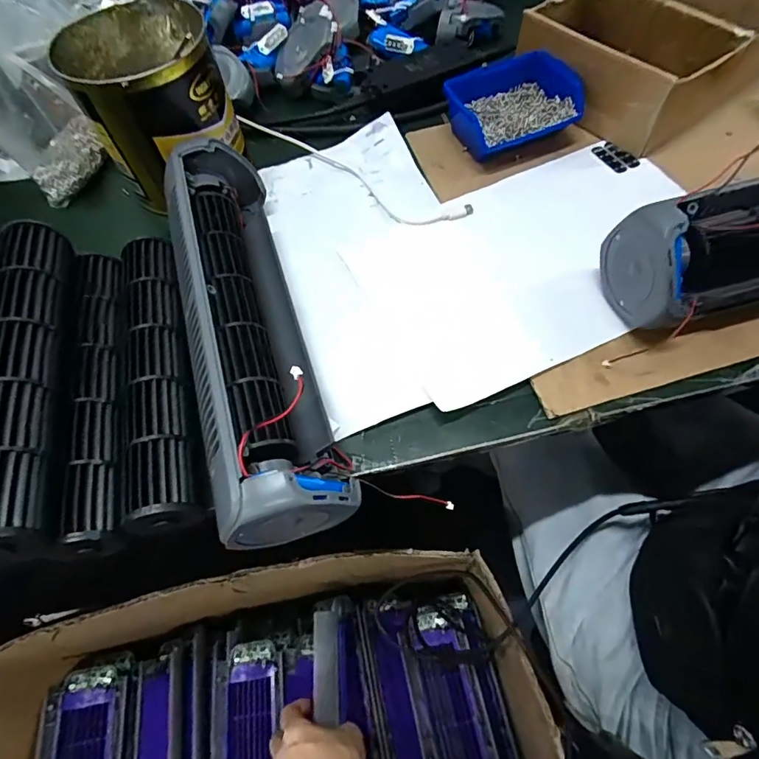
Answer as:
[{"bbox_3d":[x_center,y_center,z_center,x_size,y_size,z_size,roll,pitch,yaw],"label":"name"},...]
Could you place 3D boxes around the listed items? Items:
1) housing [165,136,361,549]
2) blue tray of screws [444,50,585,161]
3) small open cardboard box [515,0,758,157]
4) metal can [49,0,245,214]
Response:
[{"bbox_3d":[-0.095,-0.043,0.333,0.075,0.073,0.315,-18,62,-6],"label":"housing"},{"bbox_3d":[0.124,-0.260,0.453,0.119,0.047,0.087,-24,63,-10],"label":"blue tray of screws"},{"bbox_3d":[0.274,-0.342,0.478,0.231,0.069,0.172,-35,65,-15],"label":"small open cardboard box"},{"bbox_3d":[-0.195,-0.241,0.422,0.120,0.117,0.123,-1,62,3],"label":"metal can"}]

